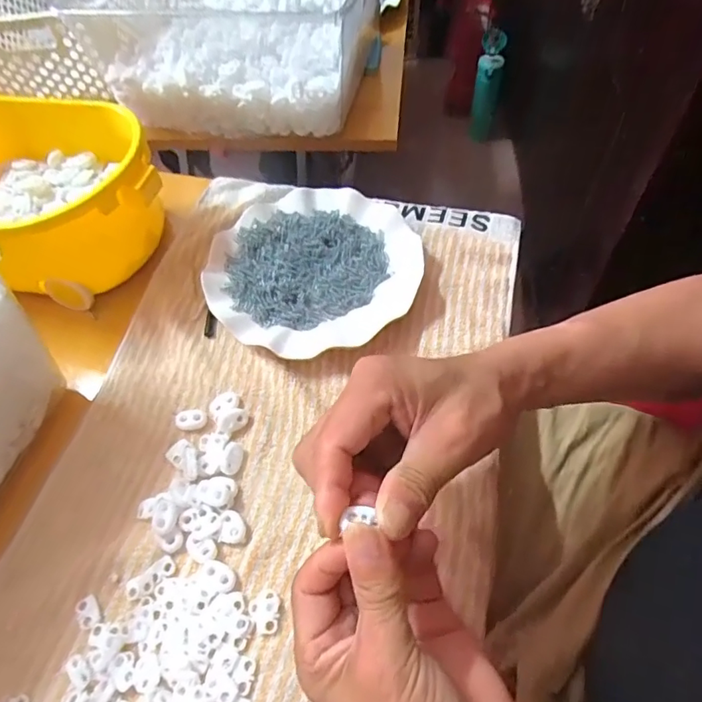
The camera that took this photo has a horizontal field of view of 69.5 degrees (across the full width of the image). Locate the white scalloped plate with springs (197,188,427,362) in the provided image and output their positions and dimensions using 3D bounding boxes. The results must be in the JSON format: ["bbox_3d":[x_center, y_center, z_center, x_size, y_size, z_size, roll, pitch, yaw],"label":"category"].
[{"bbox_3d":[-0.033,-0.080,0.446,0.178,0.019,0.183,-12,57,-4],"label":"white scalloped plate with springs"}]

